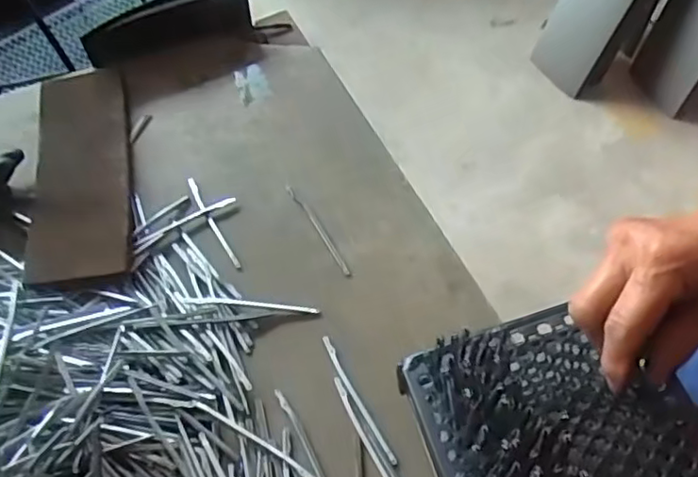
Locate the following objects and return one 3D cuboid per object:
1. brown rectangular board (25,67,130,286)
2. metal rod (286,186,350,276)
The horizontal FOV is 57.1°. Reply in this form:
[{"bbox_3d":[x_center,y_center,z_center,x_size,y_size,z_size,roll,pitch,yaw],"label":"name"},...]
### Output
[{"bbox_3d":[-0.246,-0.068,0.587,0.087,0.018,0.258,-13,58,-4],"label":"brown rectangular board"},{"bbox_3d":[-0.027,-0.009,0.543,0.006,0.006,0.107,-28,60,-13],"label":"metal rod"}]

